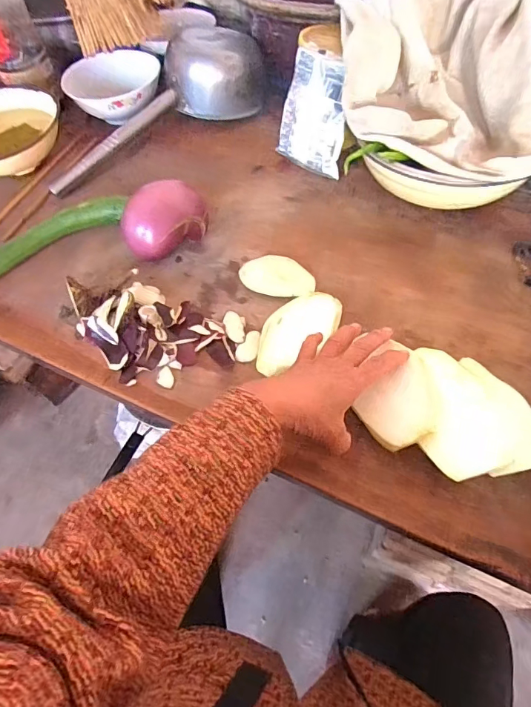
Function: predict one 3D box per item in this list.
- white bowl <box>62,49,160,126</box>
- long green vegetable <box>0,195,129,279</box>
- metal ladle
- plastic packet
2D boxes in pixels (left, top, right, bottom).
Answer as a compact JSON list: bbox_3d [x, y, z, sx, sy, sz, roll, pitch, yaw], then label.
[{"bbox_3d":[-0.238,-0.432,0.726,0.143,0.064,0.130,-2,58,3],"label":"white bowl"},{"bbox_3d":[-0.321,-0.126,0.581,0.315,0.040,0.064,-36,63,-17],"label":"long green vegetable"},{"bbox_3d":[-0.177,-0.393,0.693,0.389,0.093,0.144,-32,62,-15],"label":"metal ladle"},{"bbox_3d":[0.064,-0.320,0.601,0.094,0.138,0.017,24,39,21],"label":"plastic packet"}]

